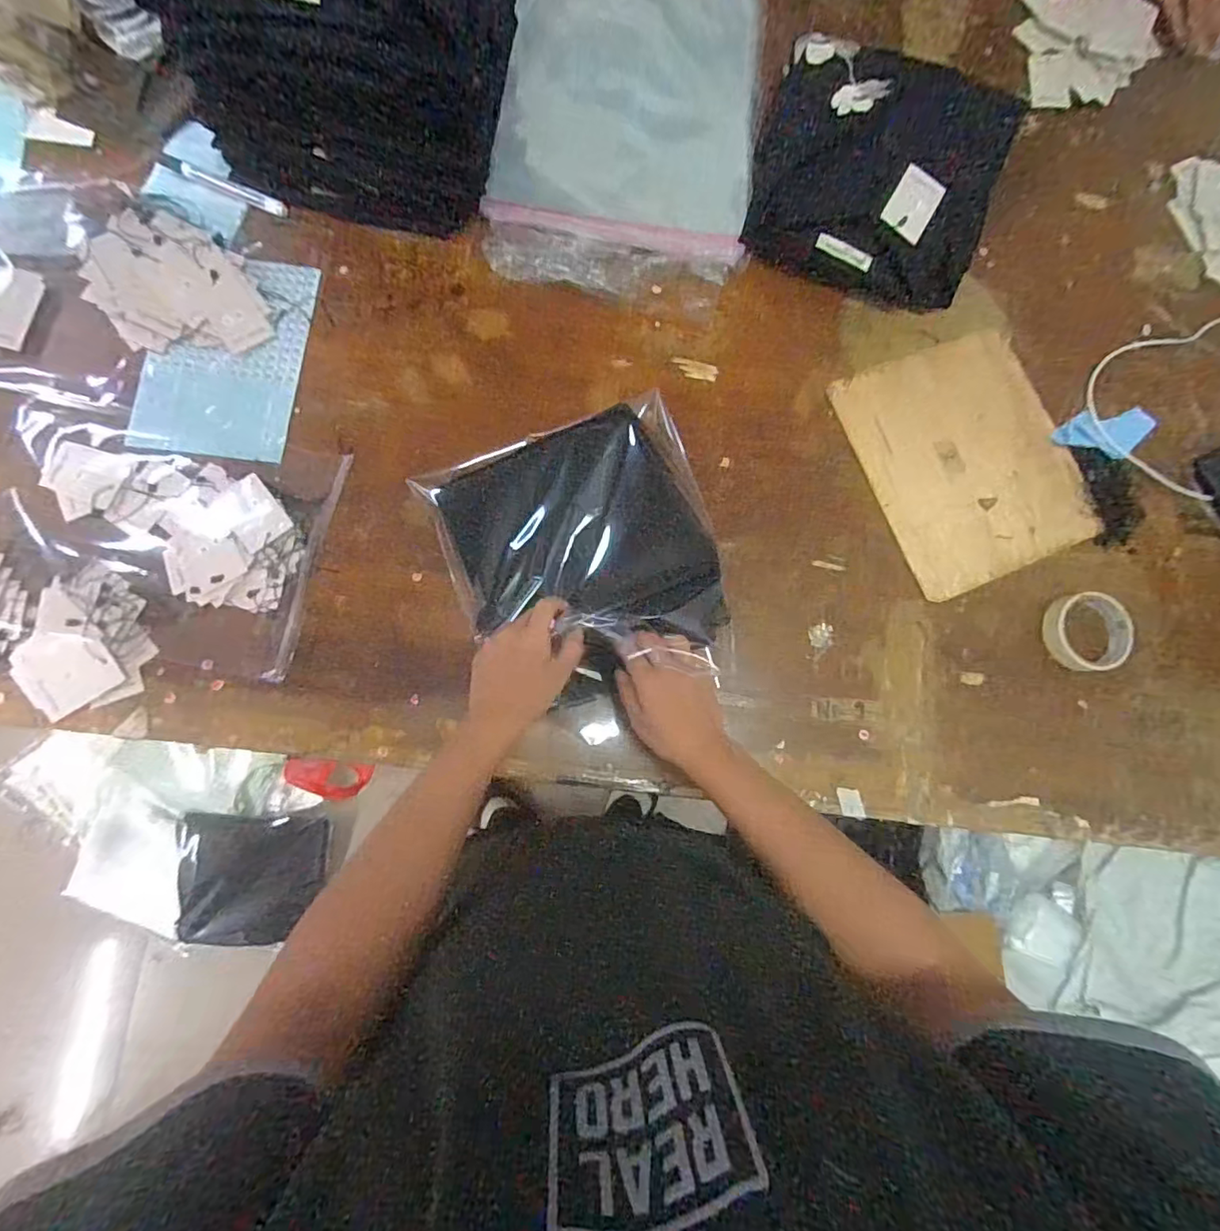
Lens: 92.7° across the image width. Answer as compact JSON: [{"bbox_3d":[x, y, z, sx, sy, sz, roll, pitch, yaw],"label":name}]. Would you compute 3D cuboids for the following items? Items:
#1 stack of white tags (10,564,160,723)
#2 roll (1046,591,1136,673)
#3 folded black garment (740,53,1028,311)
[{"bbox_3d":[-0.521,0.025,0.569,0.122,0.012,0.133,-20,84,-8],"label":"stack of white tags"},{"bbox_3d":[0.547,0.018,0.663,0.093,0.019,0.087,1,82,-5],"label":"roll"},{"bbox_3d":[0.306,-0.508,0.677,0.266,0.100,0.236,13,81,-3],"label":"folded black garment"}]

